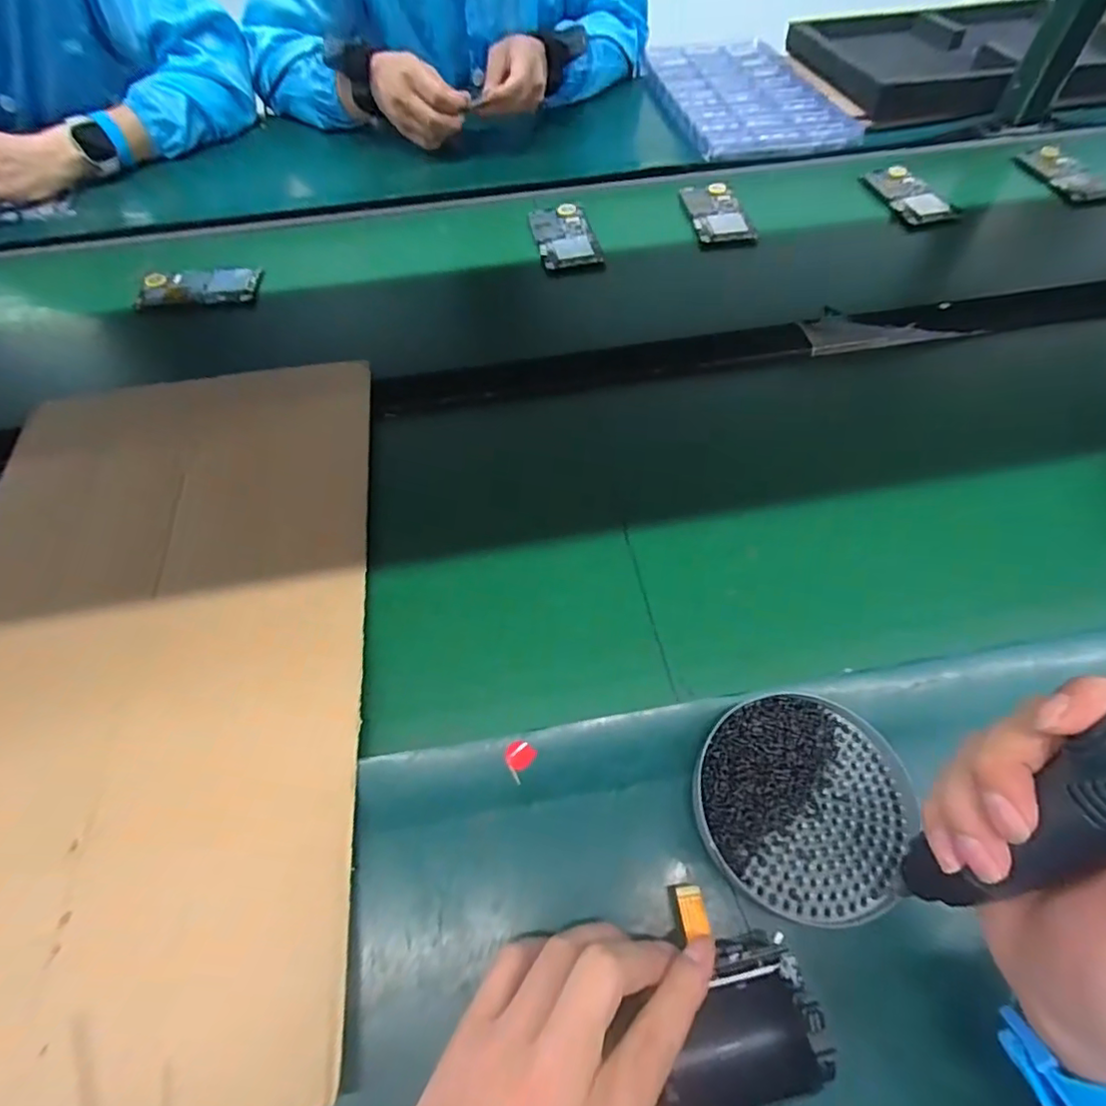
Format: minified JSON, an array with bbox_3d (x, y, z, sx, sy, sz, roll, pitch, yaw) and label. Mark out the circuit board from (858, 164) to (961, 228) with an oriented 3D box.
[{"bbox_3d":[0.416,-0.417,0.671,0.061,0.012,0.115,-17,60,-8],"label":"circuit board"}]

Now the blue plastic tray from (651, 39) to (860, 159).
[{"bbox_3d":[0.269,-0.670,0.830,0.220,0.015,0.390,-8,59,-3],"label":"blue plastic tray"}]

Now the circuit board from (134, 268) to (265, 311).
[{"bbox_3d":[-0.368,-0.277,0.598,0.119,0.012,0.057,-7,54,-7],"label":"circuit board"}]

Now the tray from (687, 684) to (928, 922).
[{"bbox_3d":[0.137,0.136,0.319,0.112,0.025,0.110,-1,59,2],"label":"tray"}]

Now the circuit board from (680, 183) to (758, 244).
[{"bbox_3d":[0.187,-0.393,0.662,0.061,0.011,0.110,-7,59,-2],"label":"circuit board"}]

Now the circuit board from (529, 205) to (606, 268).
[{"bbox_3d":[0.013,-0.362,0.644,0.065,0.009,0.121,-10,59,-4],"label":"circuit board"}]

